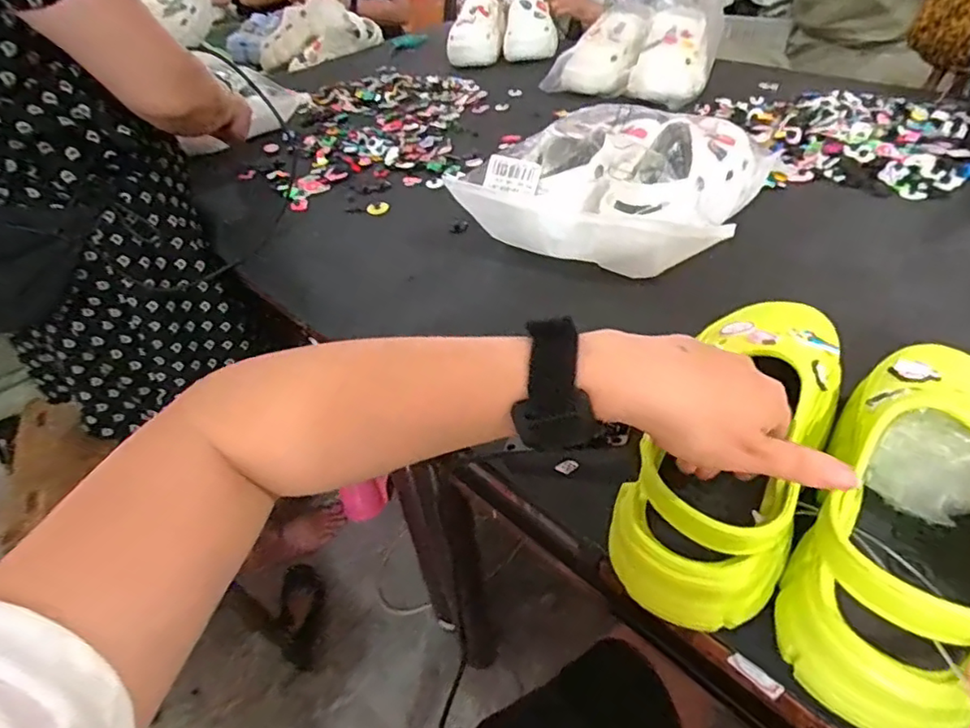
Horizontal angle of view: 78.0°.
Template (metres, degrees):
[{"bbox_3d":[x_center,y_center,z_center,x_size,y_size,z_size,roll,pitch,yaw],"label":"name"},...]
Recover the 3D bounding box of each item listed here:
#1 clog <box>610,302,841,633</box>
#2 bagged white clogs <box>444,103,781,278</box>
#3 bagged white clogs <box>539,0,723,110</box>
[{"bbox_3d":[0.170,0.041,0.392,0.094,0.078,0.249,22,59,29],"label":"clog"},{"bbox_3d":[0.153,-0.222,0.714,0.309,0.114,0.236,15,46,23],"label":"bagged white clogs"},{"bbox_3d":[0.284,-0.605,1.092,0.274,0.154,0.270,17,47,25],"label":"bagged white clogs"}]

